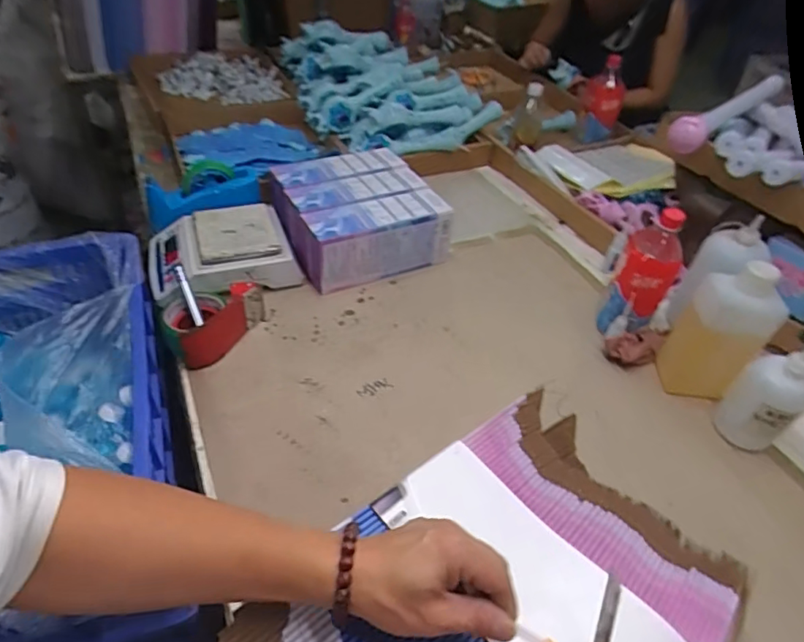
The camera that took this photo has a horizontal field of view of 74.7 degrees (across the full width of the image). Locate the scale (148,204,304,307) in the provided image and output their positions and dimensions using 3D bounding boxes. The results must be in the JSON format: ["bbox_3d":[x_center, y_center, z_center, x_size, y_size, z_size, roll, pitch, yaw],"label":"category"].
[{"bbox_3d":[-0.306,-0.117,0.886,0.227,0.064,0.201,-13,47,-20],"label":"scale"}]

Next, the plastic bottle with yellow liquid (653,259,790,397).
[{"bbox_3d":[0.445,0.021,0.740,0.098,0.215,0.063,13,44,6],"label":"plastic bottle with yellow liquid"}]

